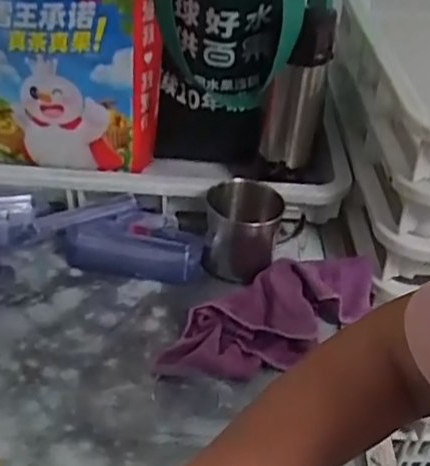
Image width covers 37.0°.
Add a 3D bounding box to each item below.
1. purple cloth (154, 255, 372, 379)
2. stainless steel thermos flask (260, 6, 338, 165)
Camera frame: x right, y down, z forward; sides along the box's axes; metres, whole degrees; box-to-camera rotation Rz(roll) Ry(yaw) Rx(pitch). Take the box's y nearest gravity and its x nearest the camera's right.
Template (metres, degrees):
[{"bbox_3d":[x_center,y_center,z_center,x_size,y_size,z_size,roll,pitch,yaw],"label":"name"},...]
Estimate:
[{"bbox_3d":[0.054,0.076,0.620,0.243,0.043,0.094,-25,46,-35],"label":"purple cloth"},{"bbox_3d":[0.083,-0.140,0.661,0.059,0.171,0.049,7,36,2],"label":"stainless steel thermos flask"}]

